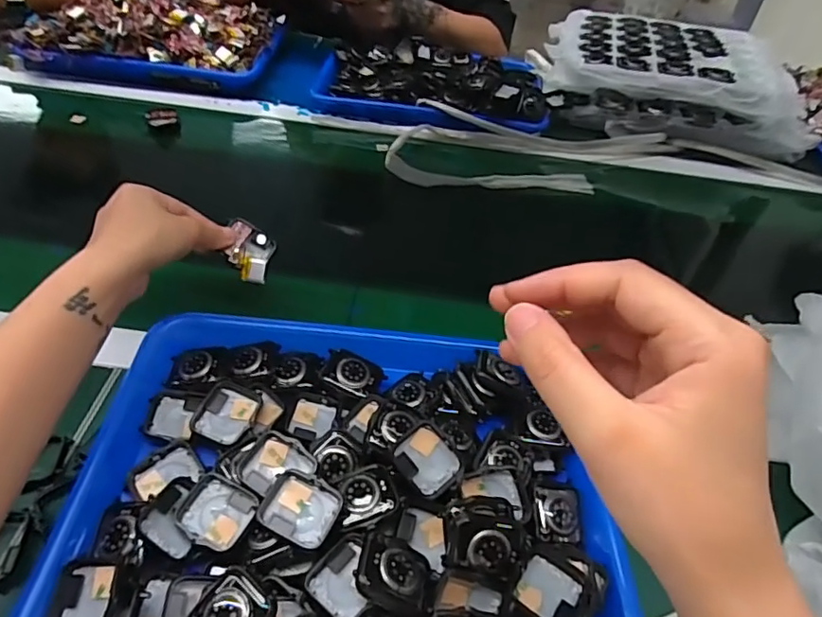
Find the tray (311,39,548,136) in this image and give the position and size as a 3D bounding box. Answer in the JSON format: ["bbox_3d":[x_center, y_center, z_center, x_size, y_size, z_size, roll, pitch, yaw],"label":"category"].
[{"bbox_3d":[0.035,-0.323,0.792,0.307,0.041,0.214,8,45,2],"label":"tray"}]

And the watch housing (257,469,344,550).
[{"bbox_3d":[-0.062,0.114,0.315,0.042,0.013,0.034,20,46,13],"label":"watch housing"}]

